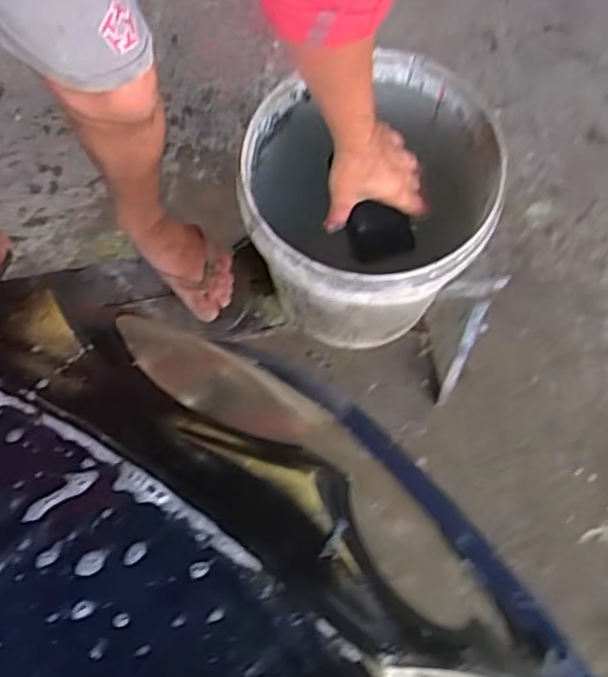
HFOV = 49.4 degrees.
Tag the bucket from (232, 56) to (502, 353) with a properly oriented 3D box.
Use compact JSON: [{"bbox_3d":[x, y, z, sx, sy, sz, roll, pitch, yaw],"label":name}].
[{"bbox_3d":[0.074,-0.152,0.871,0.294,0.289,0.302,0,71,0],"label":"bucket"}]

